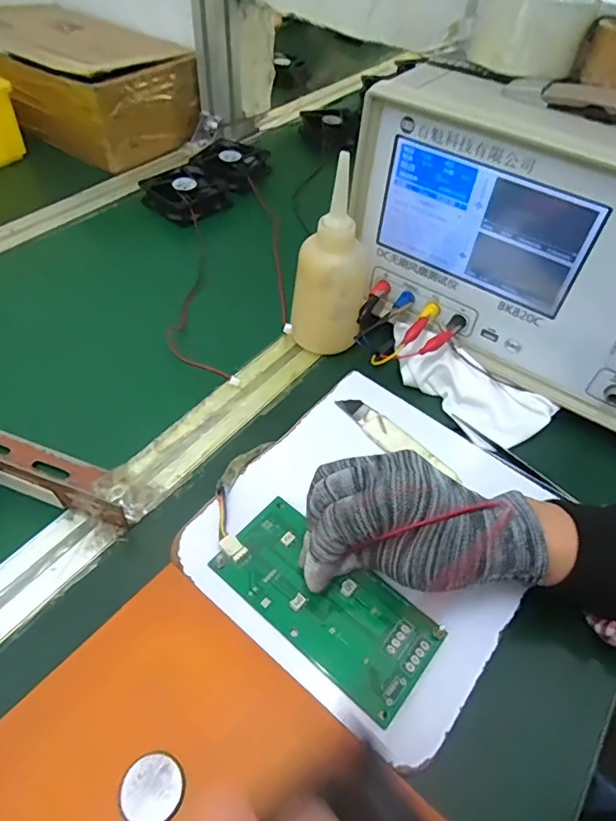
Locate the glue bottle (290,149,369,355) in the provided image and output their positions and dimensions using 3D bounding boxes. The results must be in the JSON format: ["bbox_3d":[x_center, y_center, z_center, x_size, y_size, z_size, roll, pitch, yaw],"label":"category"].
[{"bbox_3d":[0.022,-0.126,0.434,0.062,0.138,0.067,11,51,6],"label":"glue bottle"}]

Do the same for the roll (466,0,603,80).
[{"bbox_3d":[0.167,-0.289,0.394,0.080,0.056,0.080,15,52,9],"label":"roll"}]

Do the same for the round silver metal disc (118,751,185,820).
[{"bbox_3d":[-0.073,0.178,0.246,0.029,0.004,0.029,2,50,-2],"label":"round silver metal disc"}]

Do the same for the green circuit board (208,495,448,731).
[{"bbox_3d":[0.010,0.112,0.313,0.134,0.008,0.064,34,55,20],"label":"green circuit board"}]

